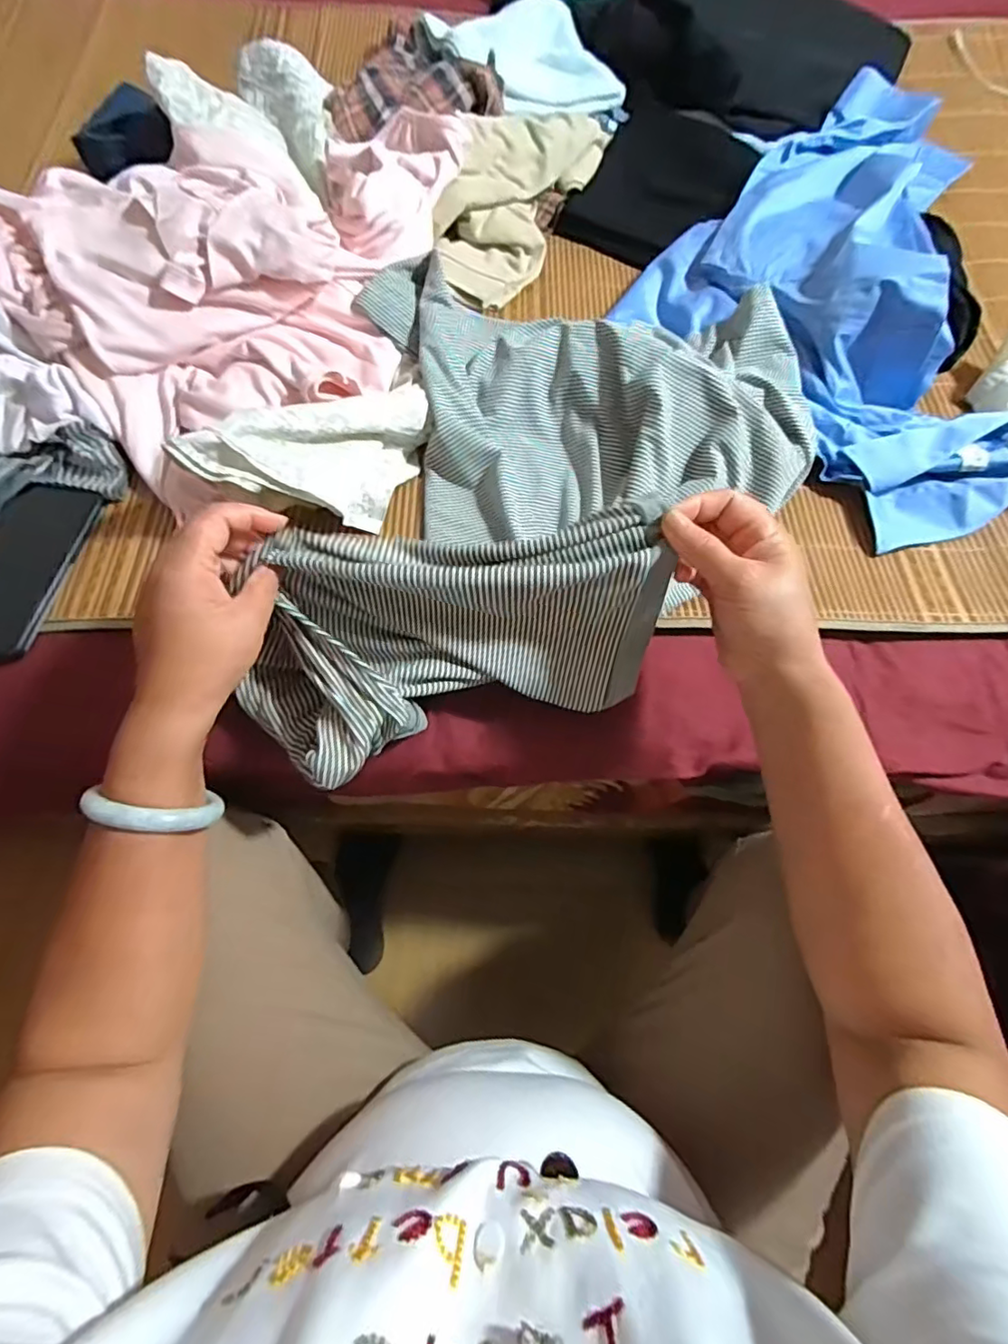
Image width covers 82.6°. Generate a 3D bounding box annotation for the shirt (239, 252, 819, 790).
[{"bbox_3d":[0.049,-0.148,0.452,0.410,0.127,0.466,7,70,1],"label":"shirt"}]

